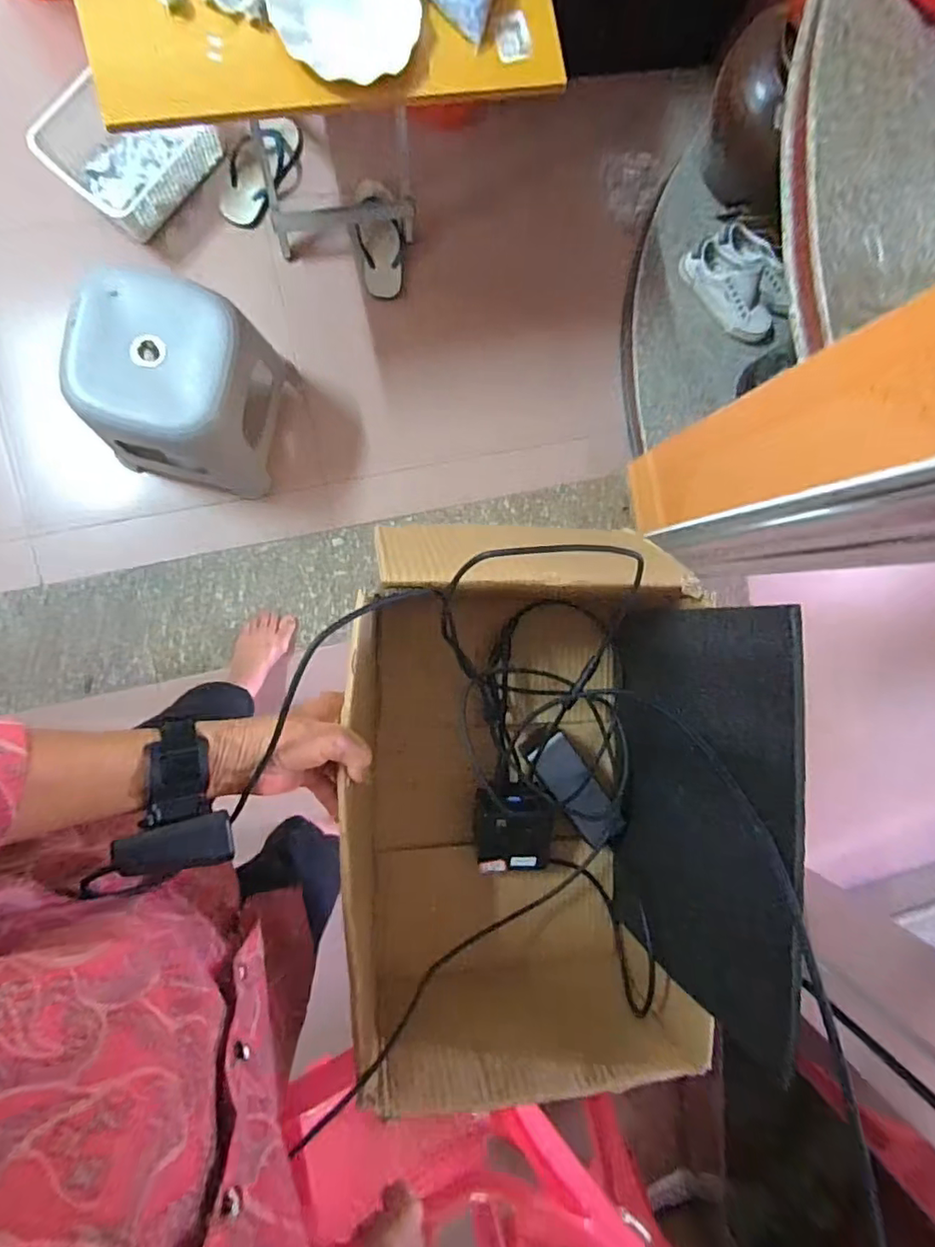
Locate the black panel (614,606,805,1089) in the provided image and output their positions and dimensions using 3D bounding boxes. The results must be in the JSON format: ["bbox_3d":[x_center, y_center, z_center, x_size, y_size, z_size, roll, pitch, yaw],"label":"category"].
[{"bbox_3d":[0.199,0.159,0.501,0.006,0.229,0.337,-1,91,-16],"label":"black panel"}]

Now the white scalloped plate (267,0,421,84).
[{"bbox_3d":[-0.153,-0.768,0.701,0.179,0.031,0.170,0,92,-7],"label":"white scalloped plate"}]

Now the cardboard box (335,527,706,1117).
[{"bbox_3d":[0.043,0.173,0.544,0.293,0.179,0.473,-2,92,-7],"label":"cardboard box"}]

